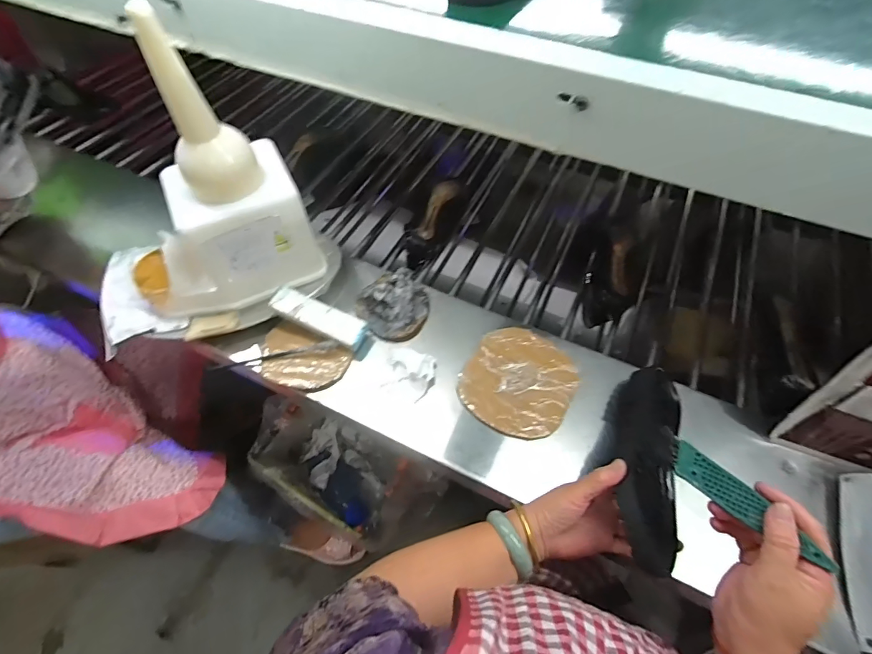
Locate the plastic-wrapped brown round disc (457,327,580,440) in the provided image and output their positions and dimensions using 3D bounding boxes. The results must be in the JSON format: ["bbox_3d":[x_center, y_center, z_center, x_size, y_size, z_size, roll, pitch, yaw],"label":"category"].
[{"bbox_3d":[0.112,0.069,0.565,0.138,0.020,0.149,0,57,0],"label":"plastic-wrapped brown round disc"}]

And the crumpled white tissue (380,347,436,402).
[{"bbox_3d":[-0.035,0.061,0.560,0.062,0.031,0.055,14,58,8],"label":"crumpled white tissue"}]

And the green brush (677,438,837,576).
[{"bbox_3d":[0.255,0.145,0.353,0.028,0.015,0.125,-34,54,-21],"label":"green brush"}]

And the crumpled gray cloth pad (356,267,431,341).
[{"bbox_3d":[-0.062,-0.040,0.616,0.104,0.057,0.115,7,57,4],"label":"crumpled gray cloth pad"}]

